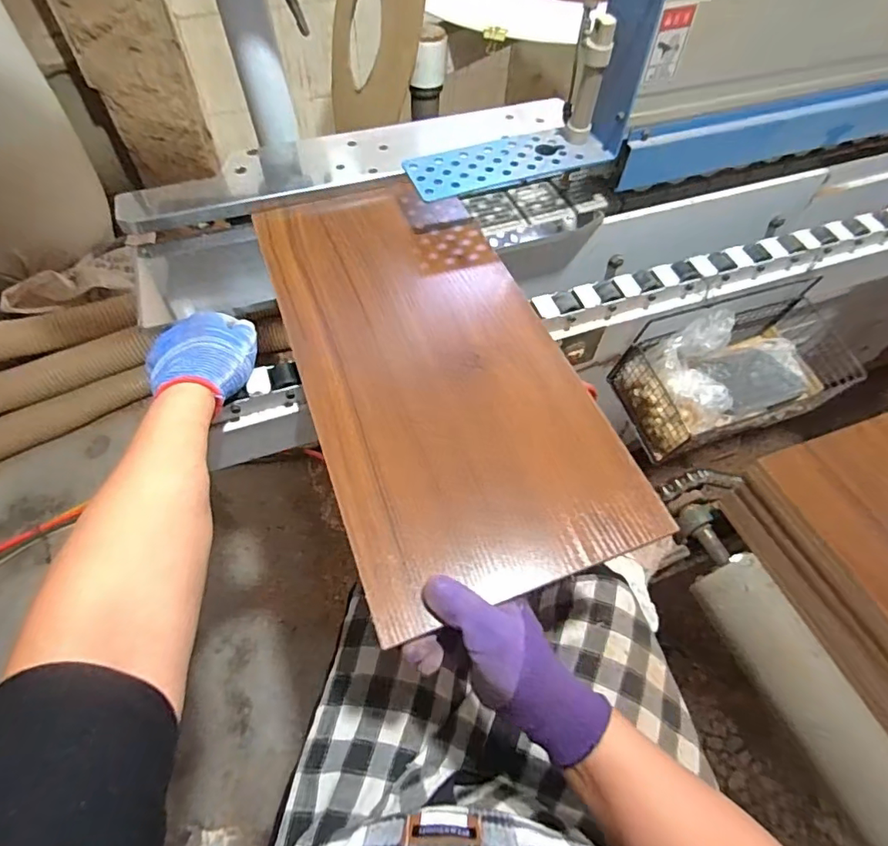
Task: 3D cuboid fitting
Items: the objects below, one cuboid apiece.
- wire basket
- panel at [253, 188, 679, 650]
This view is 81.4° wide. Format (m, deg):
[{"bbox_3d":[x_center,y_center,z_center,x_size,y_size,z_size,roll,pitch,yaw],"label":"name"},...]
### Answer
[{"bbox_3d":[0.364,-0.065,0.644,0.257,0.118,0.136,-15,60,-11],"label":"wire basket"},{"bbox_3d":[-0.016,-0.072,0.490,0.237,0.022,0.477,-17,61,-12],"label":"panel"}]

